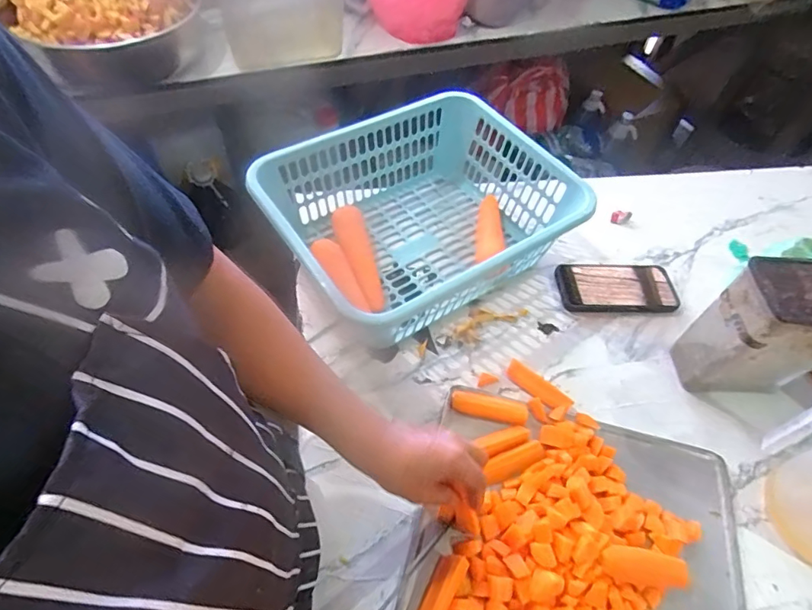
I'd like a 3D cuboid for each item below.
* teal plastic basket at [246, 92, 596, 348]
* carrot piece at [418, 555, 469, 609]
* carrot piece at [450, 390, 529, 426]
[{"bbox_3d":[0.022,-0.119,0.683,0.386,0.133,0.314,-31,61,-23],"label":"teal plastic basket"},{"bbox_3d":[0.030,0.281,0.459,0.026,0.010,0.088,26,56,15],"label":"carrot piece"},{"bbox_3d":[0.101,0.127,0.588,0.092,0.017,0.029,12,54,5],"label":"carrot piece"}]

